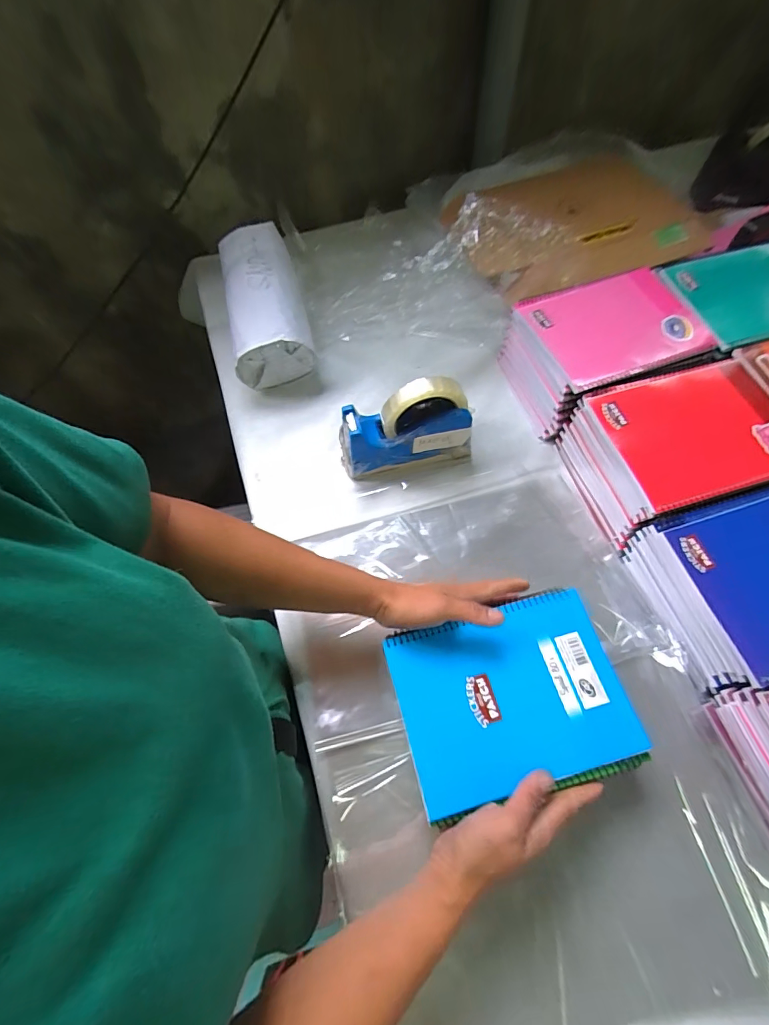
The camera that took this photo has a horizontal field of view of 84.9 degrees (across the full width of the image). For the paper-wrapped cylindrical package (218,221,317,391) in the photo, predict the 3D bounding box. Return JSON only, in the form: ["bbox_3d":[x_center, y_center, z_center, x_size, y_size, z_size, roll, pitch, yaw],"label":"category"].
[{"bbox_3d":[-0.173,-0.305,0.623,0.111,0.088,0.240,-13,65,-3],"label":"paper-wrapped cylindrical package"}]

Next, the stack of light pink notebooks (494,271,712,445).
[{"bbox_3d":[0.281,-0.209,0.558,0.200,0.094,0.163,-16,66,-5],"label":"stack of light pink notebooks"}]

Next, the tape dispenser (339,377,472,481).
[{"bbox_3d":[0.026,-0.099,0.506,0.160,0.117,0.056,-6,65,0],"label":"tape dispenser"}]

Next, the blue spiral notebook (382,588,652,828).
[{"bbox_3d":[0.113,0.165,0.379,0.195,0.012,0.151,-14,65,-4],"label":"blue spiral notebook"}]

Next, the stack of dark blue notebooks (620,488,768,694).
[{"bbox_3d":[0.381,0.071,0.424,0.195,0.091,0.160,-14,65,-4],"label":"stack of dark blue notebooks"}]

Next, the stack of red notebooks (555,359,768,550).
[{"bbox_3d":[0.339,-0.075,0.491,0.200,0.098,0.157,-17,66,-5],"label":"stack of red notebooks"}]

